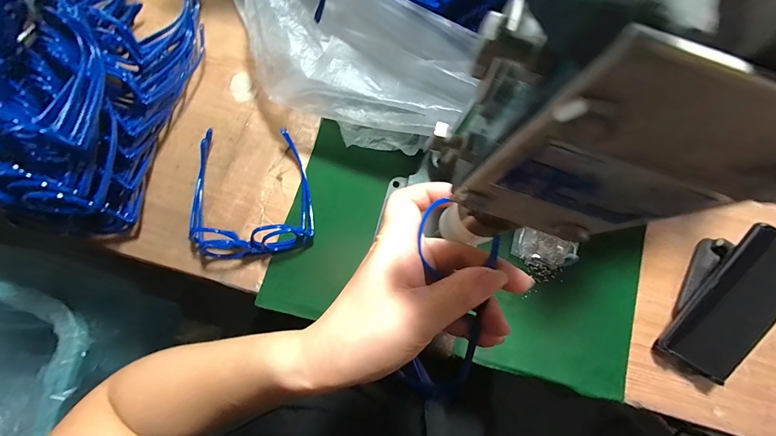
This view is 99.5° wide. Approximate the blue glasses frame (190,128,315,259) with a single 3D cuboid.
[{"bbox_3d":[-0.158,-0.032,0.374,0.136,0.035,0.151,-7,81,-4],"label":"blue glasses frame"}]

